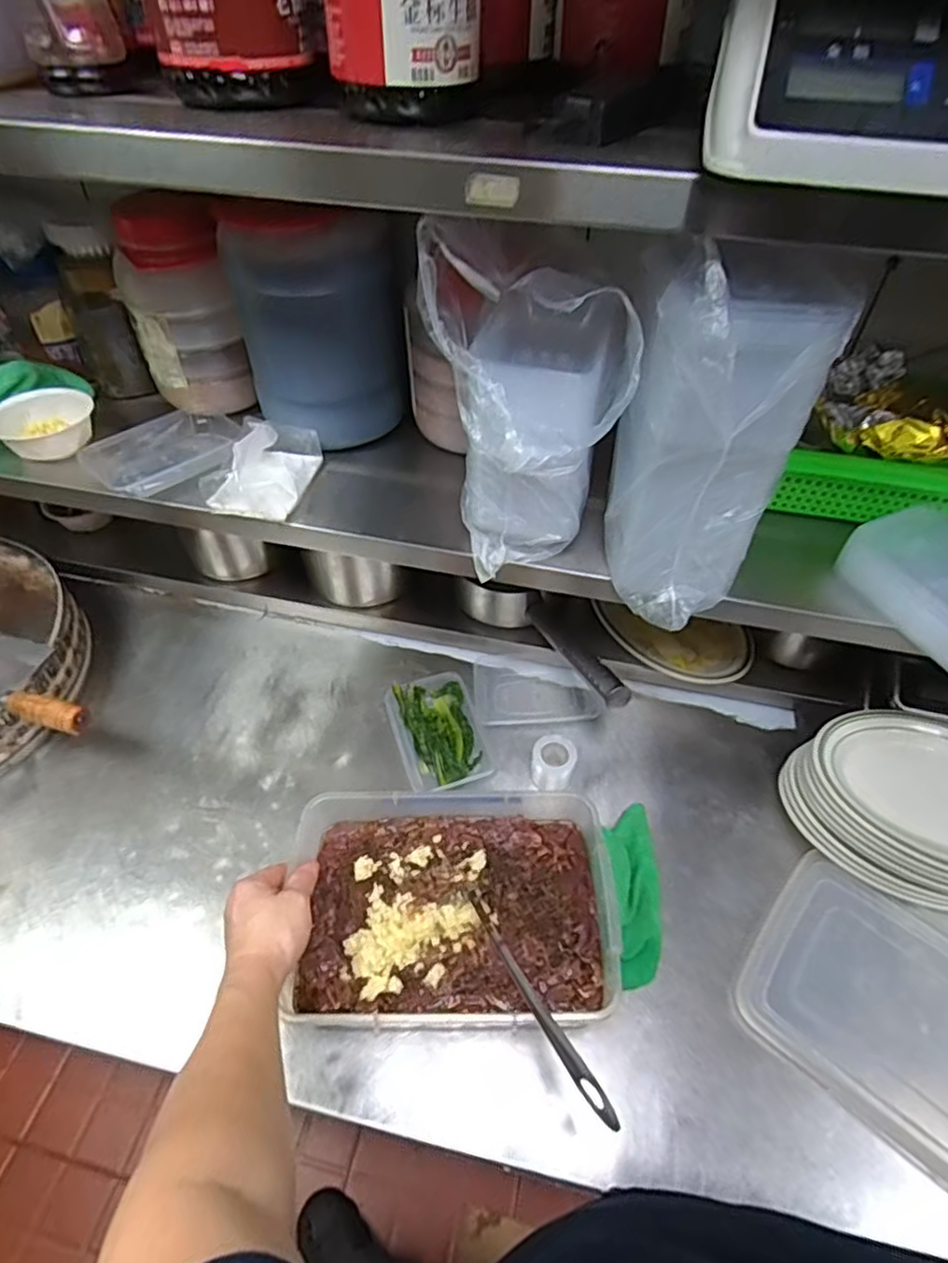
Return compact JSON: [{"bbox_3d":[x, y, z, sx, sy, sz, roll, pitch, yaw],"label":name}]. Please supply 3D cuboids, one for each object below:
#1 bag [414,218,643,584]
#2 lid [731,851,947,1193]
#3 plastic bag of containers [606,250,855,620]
[{"bbox_3d":[0.039,-0.203,0.582,0.160,0.254,0.183,1,49,0],"label":"bag"},{"bbox_3d":[0.434,0.385,0.619,0.315,0.019,0.221,32,56,24],"label":"lid"},{"bbox_3d":[0.179,-0.132,0.511,0.127,0.278,0.099,10,50,8],"label":"plastic bag of containers"}]

